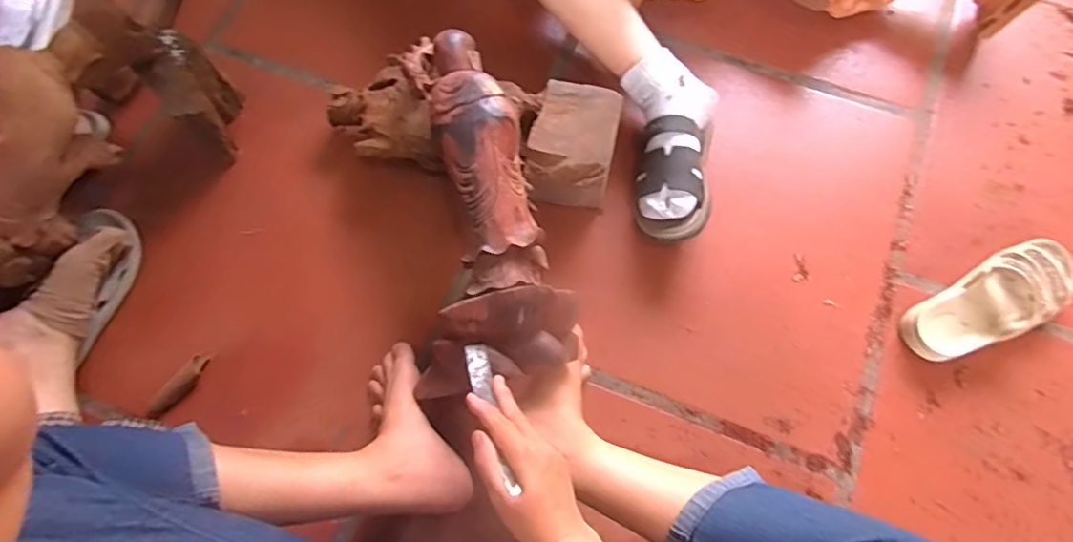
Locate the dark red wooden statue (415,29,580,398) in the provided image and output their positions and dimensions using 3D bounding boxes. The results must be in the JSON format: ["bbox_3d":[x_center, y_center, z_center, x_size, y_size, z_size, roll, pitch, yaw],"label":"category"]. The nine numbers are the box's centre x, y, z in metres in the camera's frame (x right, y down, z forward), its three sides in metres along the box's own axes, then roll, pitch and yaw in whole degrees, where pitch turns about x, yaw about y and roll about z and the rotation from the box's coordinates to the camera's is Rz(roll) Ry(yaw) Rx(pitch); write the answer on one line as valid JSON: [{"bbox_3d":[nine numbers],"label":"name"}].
[{"bbox_3d":[-0.066,-0.067,0.649,0.166,0.116,0.403,-9,83,0],"label":"dark red wooden statue"}]

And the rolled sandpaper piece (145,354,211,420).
[{"bbox_3d":[-0.438,0.144,0.705,0.025,0.022,0.092,38,78,12],"label":"rolled sandpaper piece"}]

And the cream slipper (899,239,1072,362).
[{"bbox_3d":[0.566,0.038,0.708,0.230,0.048,0.094,-26,74,-6],"label":"cream slipper"}]

